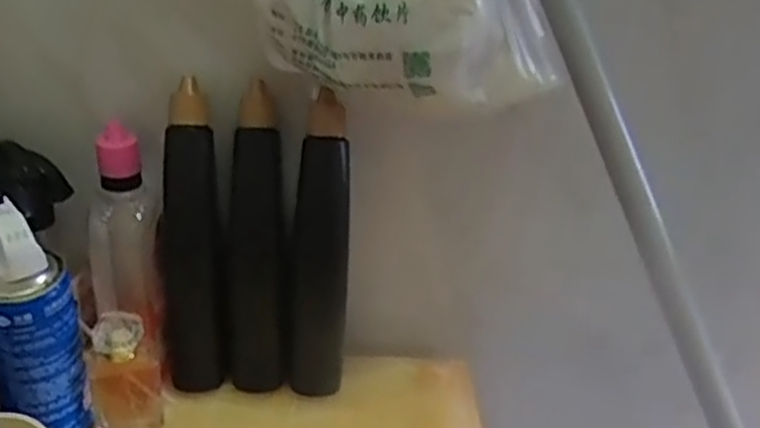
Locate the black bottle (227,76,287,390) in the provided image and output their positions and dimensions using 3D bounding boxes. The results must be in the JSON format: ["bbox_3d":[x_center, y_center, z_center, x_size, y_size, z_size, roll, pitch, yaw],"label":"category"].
[{"bbox_3d":[-0.100,0.034,0.626,0.047,0.263,0.056,3,32,-5],"label":"black bottle"}]

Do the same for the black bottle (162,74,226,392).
[{"bbox_3d":[-0.154,0.036,0.616,0.048,0.263,0.049,-8,35,-22],"label":"black bottle"}]

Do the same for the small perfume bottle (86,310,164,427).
[{"bbox_3d":[-0.201,0.130,0.598,0.053,0.114,0.032,-5,34,-18],"label":"small perfume bottle"}]

